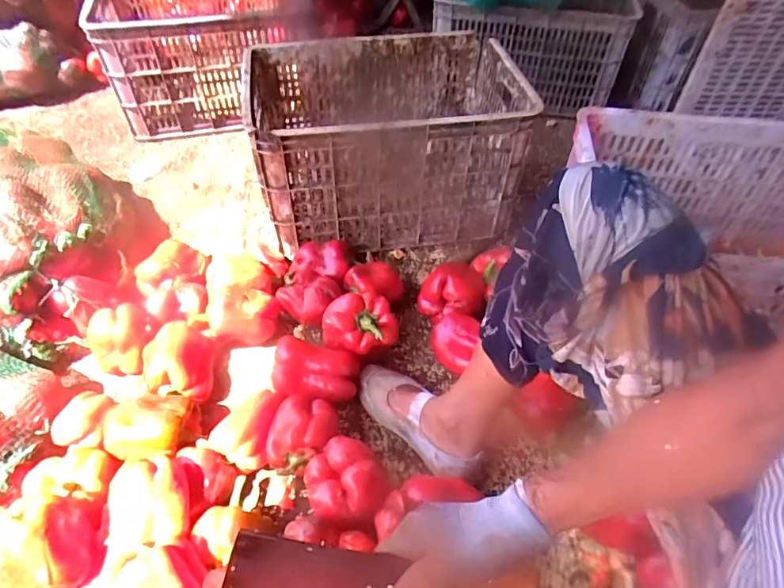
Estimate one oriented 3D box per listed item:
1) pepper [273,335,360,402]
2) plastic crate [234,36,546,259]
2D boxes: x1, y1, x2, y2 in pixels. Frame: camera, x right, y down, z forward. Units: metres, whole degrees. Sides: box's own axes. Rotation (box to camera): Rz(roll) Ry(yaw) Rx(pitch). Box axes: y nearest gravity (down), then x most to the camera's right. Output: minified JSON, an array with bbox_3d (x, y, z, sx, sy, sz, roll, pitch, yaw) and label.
[{"bbox_3d":[-0.118,0.119,0.753,0.127,0.064,0.079,6,49,4],"label":"pepper"},{"bbox_3d":[-0.015,-0.327,1.042,0.512,0.290,0.391,-7,49,-7],"label":"plastic crate"}]

